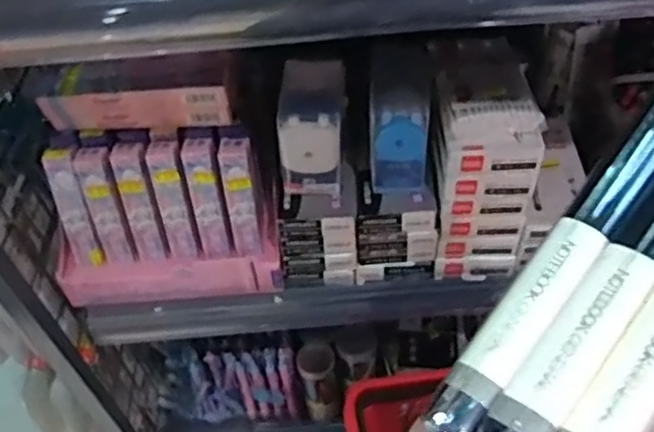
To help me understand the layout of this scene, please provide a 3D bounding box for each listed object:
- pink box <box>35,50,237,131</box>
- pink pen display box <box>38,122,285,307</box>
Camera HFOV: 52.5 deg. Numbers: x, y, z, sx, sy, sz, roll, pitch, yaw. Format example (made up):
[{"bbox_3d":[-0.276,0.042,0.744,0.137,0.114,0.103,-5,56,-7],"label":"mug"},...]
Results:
[{"bbox_3d":[-0.160,-0.102,0.569,0.162,0.056,0.039,-7,51,-2],"label":"pink box"},{"bbox_3d":[-0.154,-0.002,0.623,0.202,0.151,0.091,-7,51,-1],"label":"pink pen display box"}]

